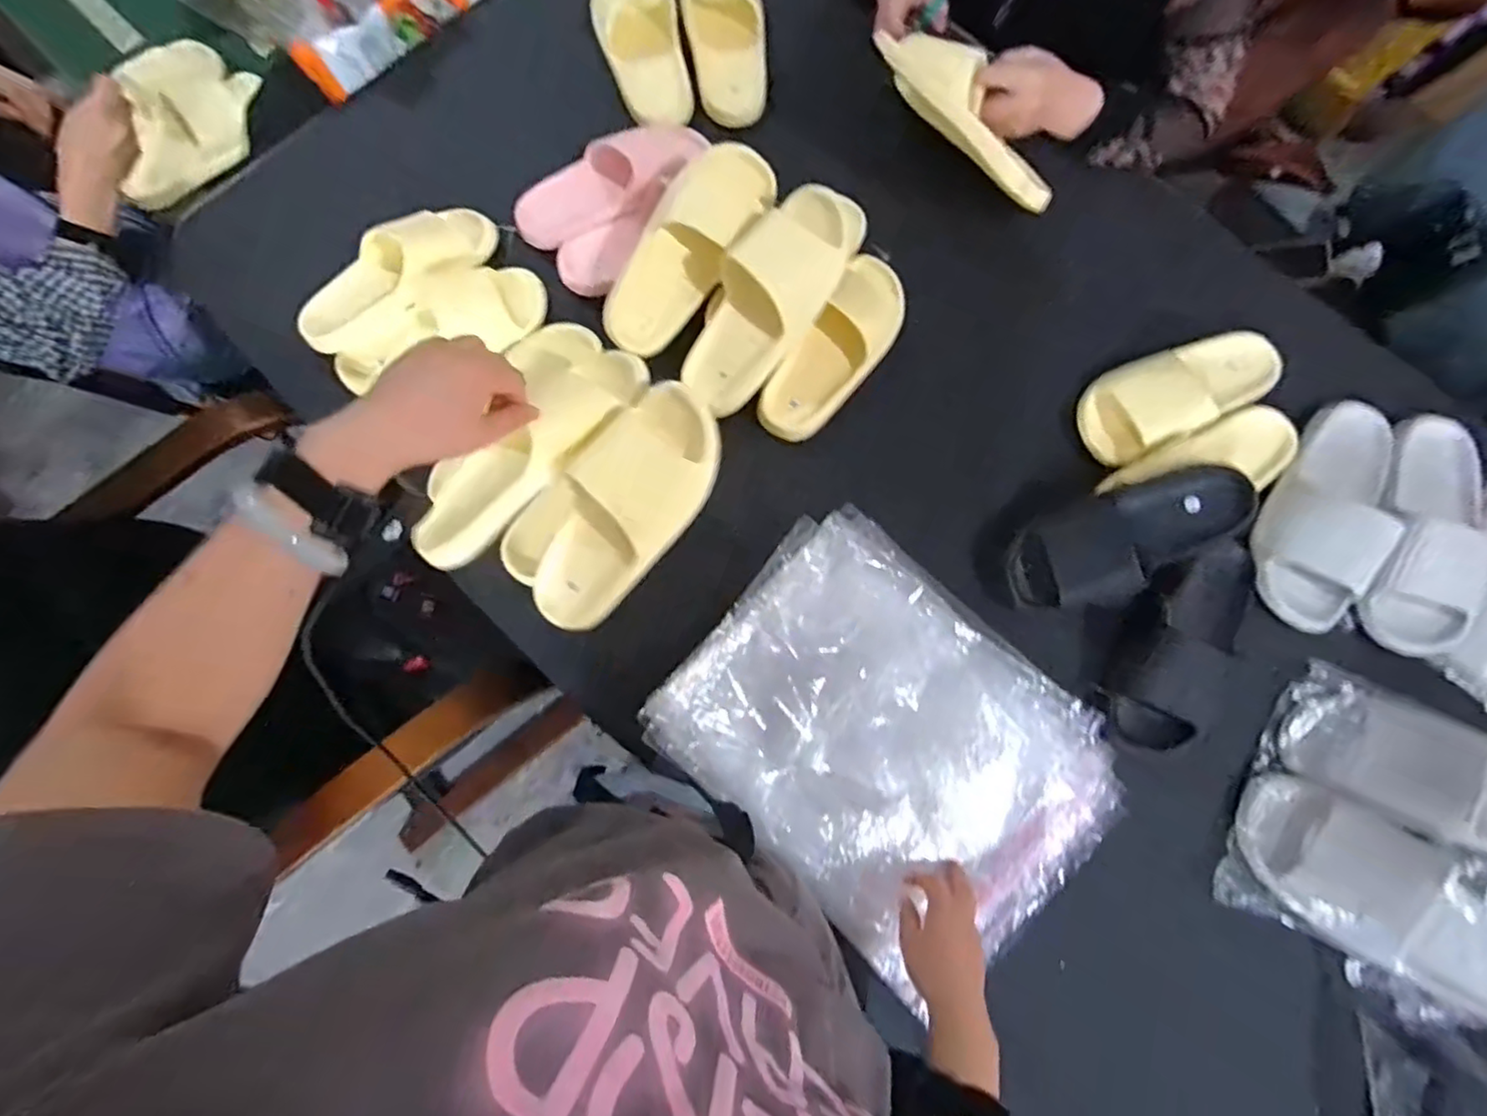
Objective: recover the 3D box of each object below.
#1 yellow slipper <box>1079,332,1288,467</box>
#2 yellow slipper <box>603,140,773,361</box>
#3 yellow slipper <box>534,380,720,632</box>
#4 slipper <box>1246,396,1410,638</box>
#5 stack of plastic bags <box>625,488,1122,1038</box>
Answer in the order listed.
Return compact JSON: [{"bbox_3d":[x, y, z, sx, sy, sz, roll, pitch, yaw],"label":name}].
[{"bbox_3d":[0.507,-0.197,0.733,0.236,0.057,0.100,-24,79,-5],"label":"yellow slipper"},{"bbox_3d":[-0.064,-0.356,0.737,0.102,0.062,0.266,36,93,7],"label":"yellow slipper"},{"bbox_3d":[-0.116,-0.037,0.589,0.106,0.061,0.250,37,107,7],"label":"yellow slipper"},{"bbox_3d":[0.646,-0.049,0.693,0.111,0.053,0.262,26,79,5],"label":"slipper"},{"bbox_3d":[0.152,0.191,0.658,0.425,0.037,0.321,41,81,8],"label":"stack of plastic bags"}]

